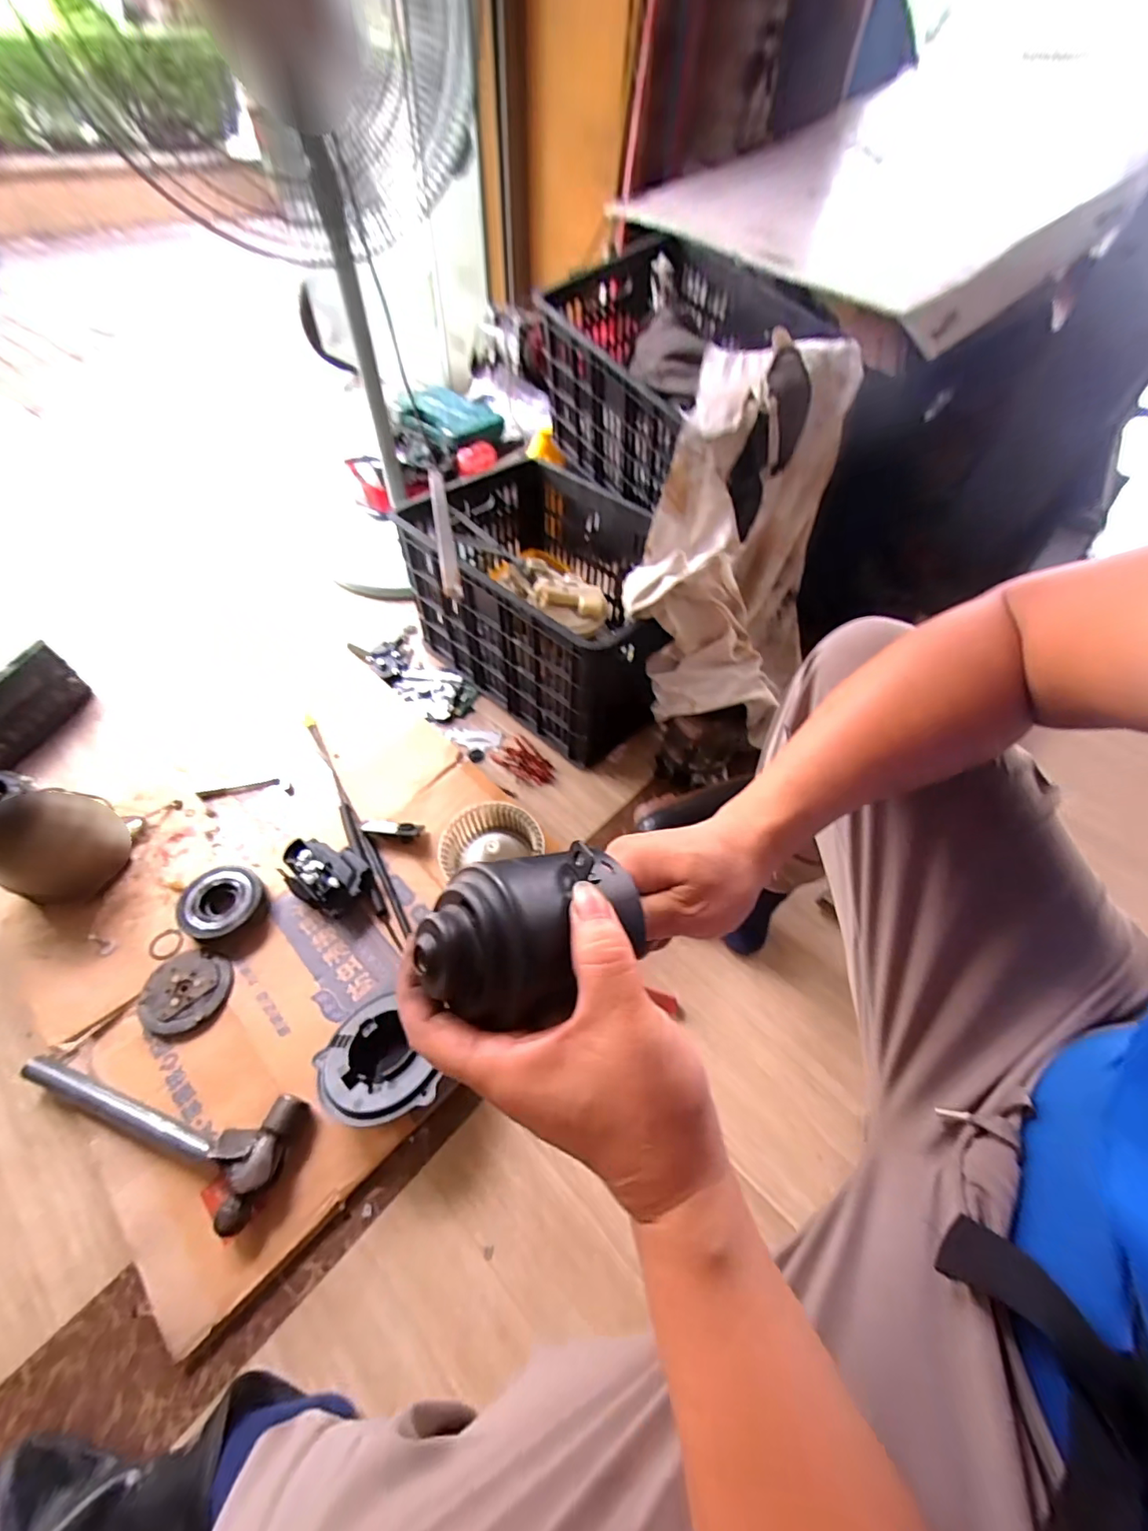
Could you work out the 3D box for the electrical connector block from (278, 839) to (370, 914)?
[{"bbox_3d":[-0.350,0.156,0.759,0.119,0.068,0.089,31,58,20],"label":"electrical connector block"}]

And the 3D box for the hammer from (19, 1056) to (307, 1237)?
[{"bbox_3d":[-0.475,0.401,0.588,0.338,0.042,0.120,10,53,6],"label":"hammer"}]

